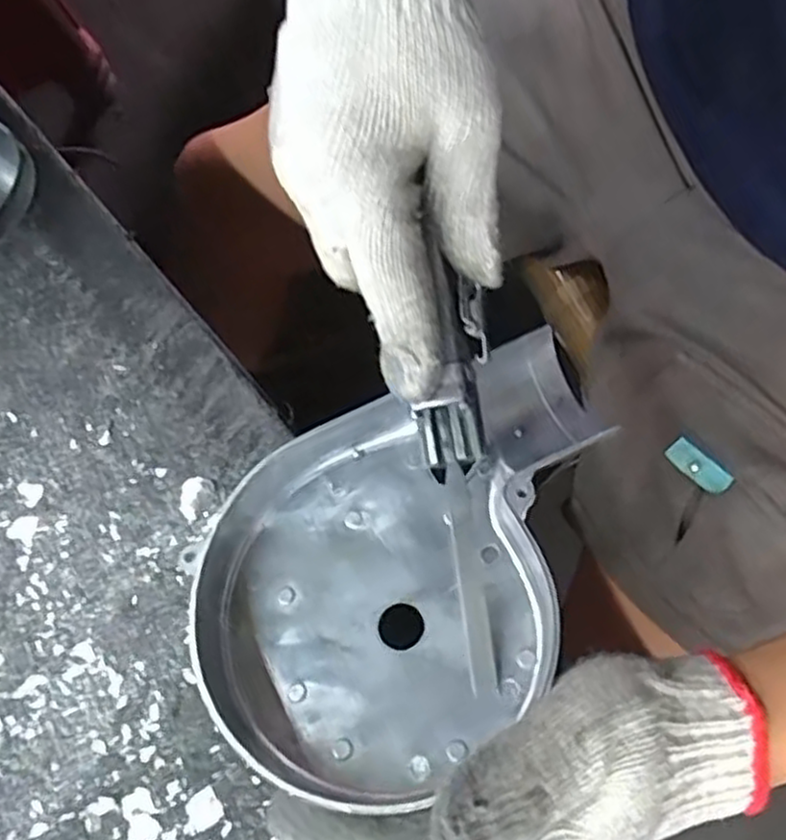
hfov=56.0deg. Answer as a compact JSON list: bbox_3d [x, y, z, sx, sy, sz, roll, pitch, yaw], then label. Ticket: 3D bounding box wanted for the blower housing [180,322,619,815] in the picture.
[{"bbox_3d":[0.013,0.056,0.309,0.196,0.044,0.134,-35,62,-10],"label":"blower housing"}]

